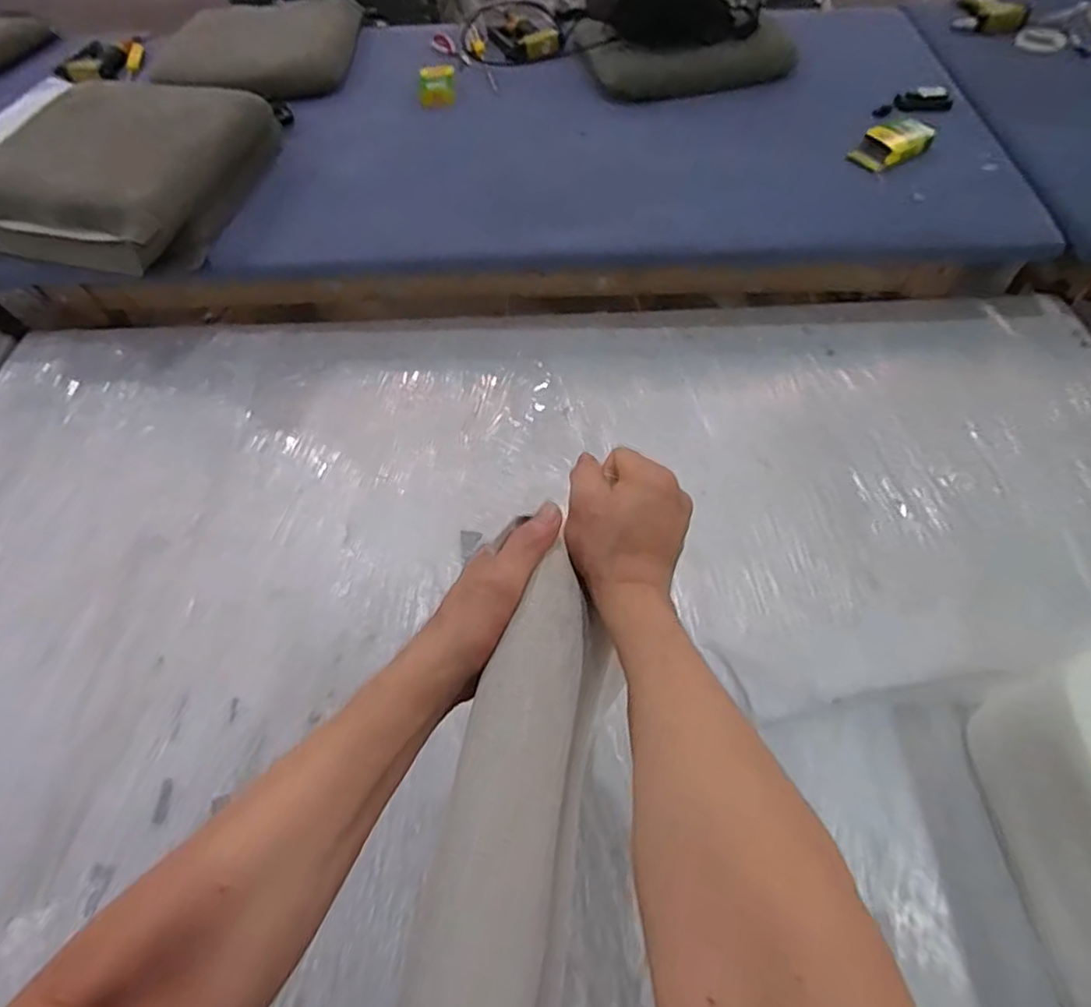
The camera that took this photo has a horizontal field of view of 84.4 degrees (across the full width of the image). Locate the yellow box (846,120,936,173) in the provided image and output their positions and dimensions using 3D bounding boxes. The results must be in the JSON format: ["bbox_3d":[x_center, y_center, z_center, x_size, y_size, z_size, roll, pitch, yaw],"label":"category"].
[{"bbox_3d":[0.673,-0.710,1.186,0.144,0.035,0.099,-21,59,-11],"label":"yellow box"}]

